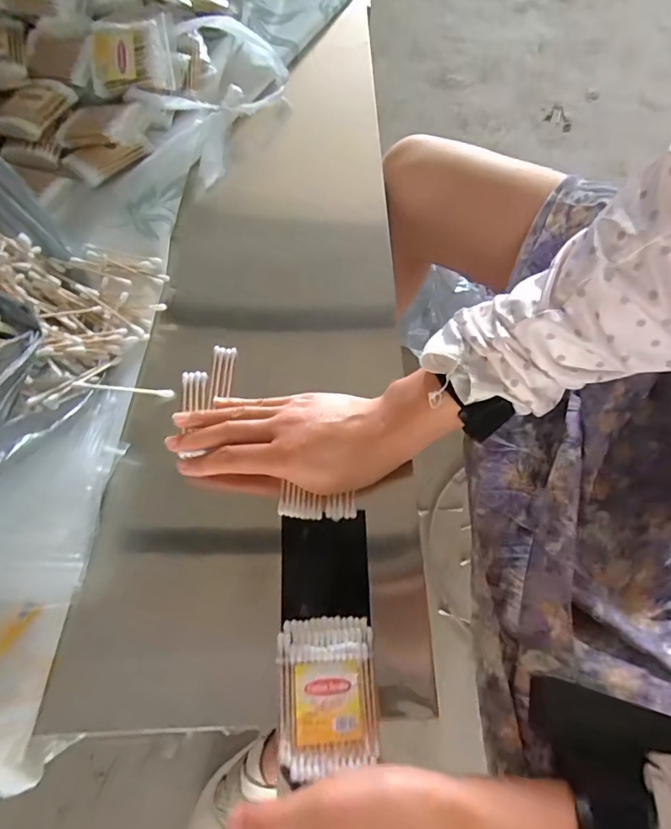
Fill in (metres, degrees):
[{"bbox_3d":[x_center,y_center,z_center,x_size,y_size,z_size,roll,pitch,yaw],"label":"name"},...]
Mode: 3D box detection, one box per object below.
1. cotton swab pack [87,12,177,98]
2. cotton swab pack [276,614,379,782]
[{"bbox_3d":[-0.201,-0.352,0.480,0.081,0.017,0.066,-2,102,6],"label":"cotton swab pack"},{"bbox_3d":[-0.005,0.172,0.306,0.059,0.013,0.082,-1,68,-2],"label":"cotton swab pack"}]

